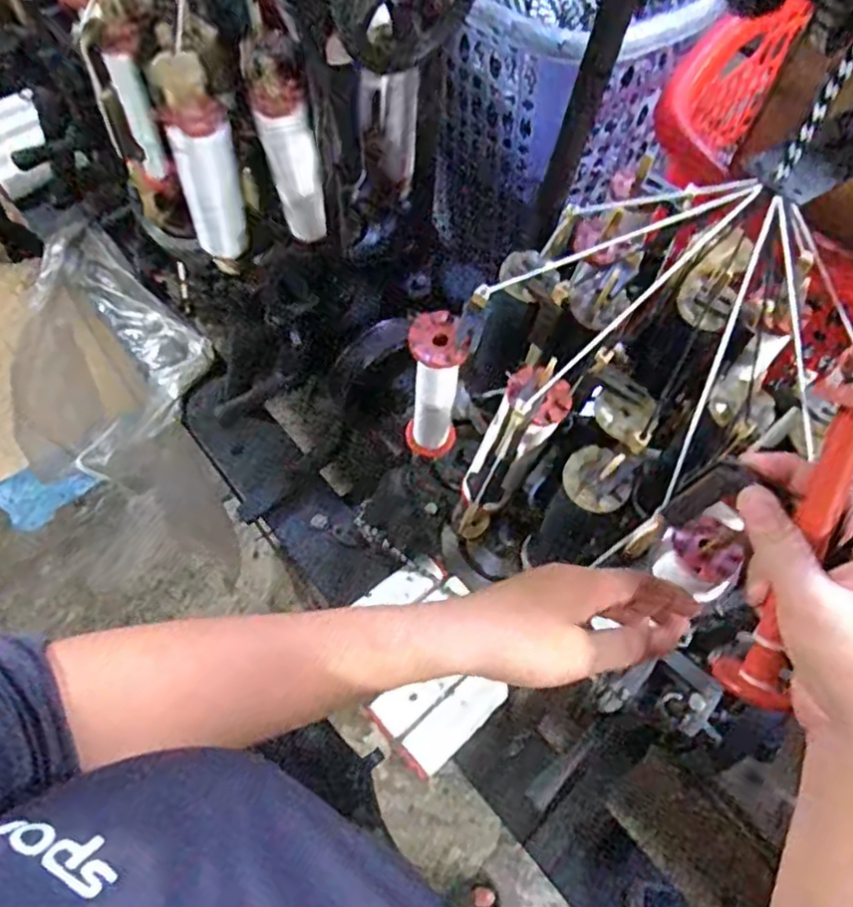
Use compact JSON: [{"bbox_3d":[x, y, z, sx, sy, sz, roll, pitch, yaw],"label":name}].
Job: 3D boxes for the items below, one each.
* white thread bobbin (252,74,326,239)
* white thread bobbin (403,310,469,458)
[{"bbox_3d":[-0.123,-0.258,0.625,0.046,0.153,0.044,-14,64,-10],"label":"white thread bobbin"},{"bbox_3d":[0.005,-0.041,0.522,0.040,0.165,0.035,7,63,1],"label":"white thread bobbin"}]

